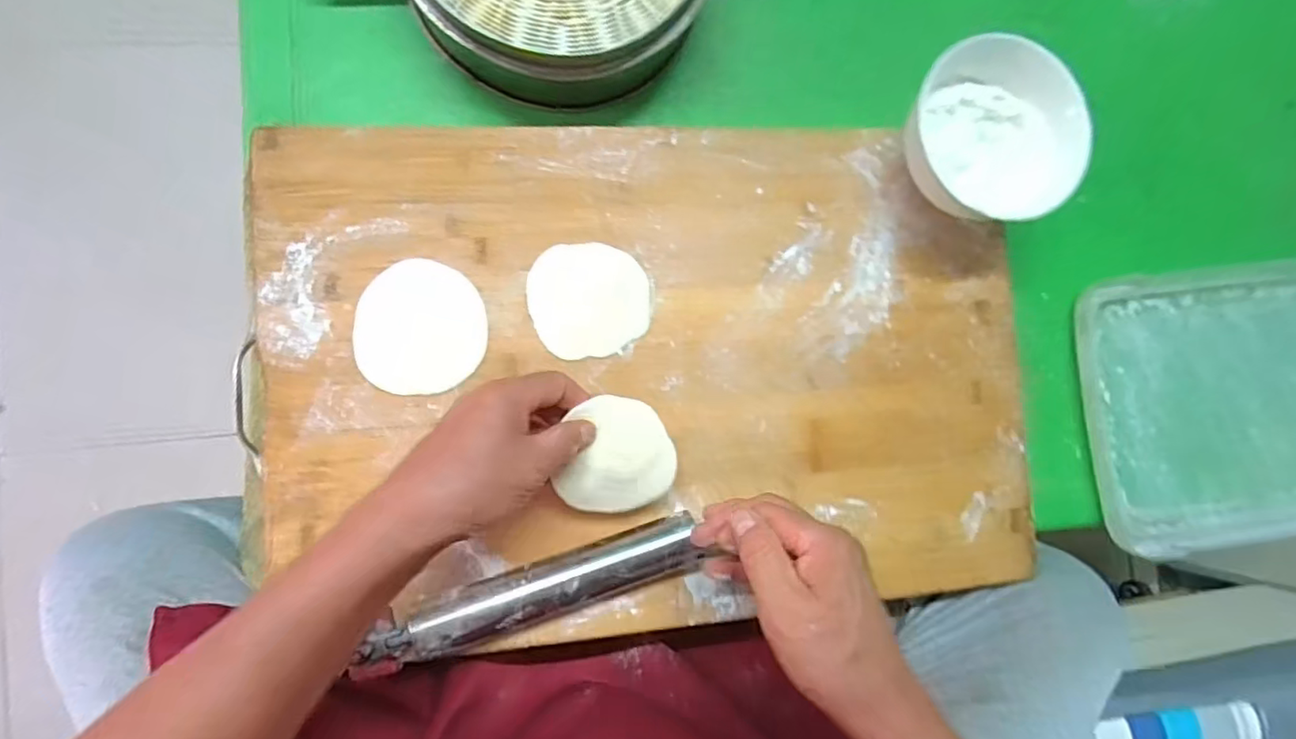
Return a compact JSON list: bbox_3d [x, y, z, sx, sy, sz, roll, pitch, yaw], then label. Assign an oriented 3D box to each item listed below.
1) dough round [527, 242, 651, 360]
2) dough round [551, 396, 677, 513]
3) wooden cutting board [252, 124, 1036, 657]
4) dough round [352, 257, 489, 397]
[{"bbox_3d":[-0.044,-0.053,0.456,0.089,0.004,0.085,0,87,-9],"label":"dough round"},{"bbox_3d":[-0.021,0.059,0.412,0.078,0.015,0.078,-3,88,-9],"label":"dough round"},{"bbox_3d":[0.018,0.001,0.454,0.578,0.031,0.377,-2,87,-9],"label":"wooden cutting board"},{"bbox_3d":[-0.164,-0.031,0.436,0.089,0.004,0.096,0,87,-9],"label":"dough round"}]

